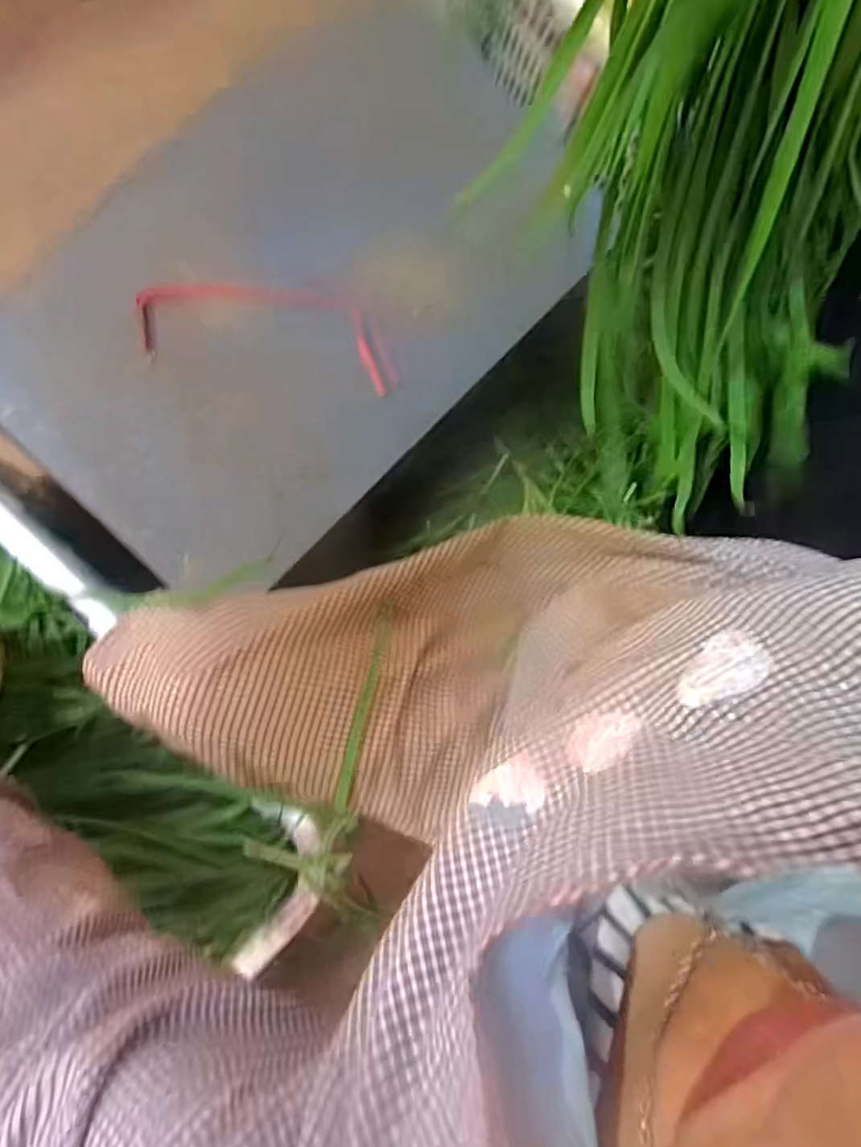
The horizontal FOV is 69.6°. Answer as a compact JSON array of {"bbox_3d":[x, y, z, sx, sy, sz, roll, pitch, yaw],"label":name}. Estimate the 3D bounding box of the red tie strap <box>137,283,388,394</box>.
[{"bbox_3d":[-0.161,-0.240,0.608,0.246,0.013,0.084,10,85,0],"label":"red tie strap"}]

